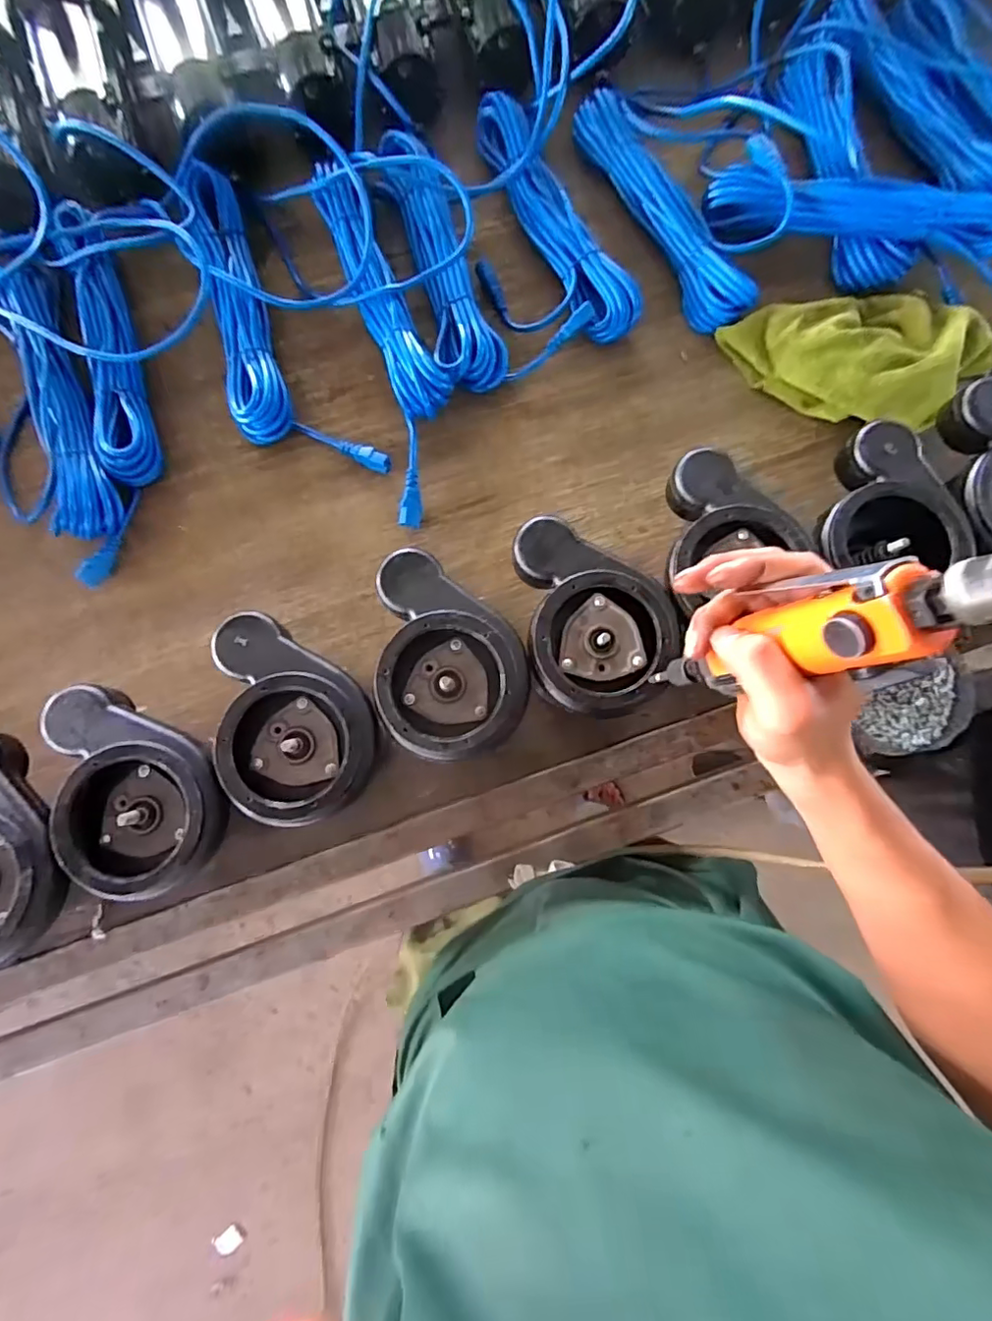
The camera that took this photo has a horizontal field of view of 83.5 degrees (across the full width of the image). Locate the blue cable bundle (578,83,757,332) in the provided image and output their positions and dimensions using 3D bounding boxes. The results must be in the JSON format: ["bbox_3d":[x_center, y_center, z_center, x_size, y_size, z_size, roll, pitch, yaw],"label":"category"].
[{"bbox_3d":[0.203,-0.554,0.677,0.068,0.038,0.344,-28,80,-4],"label":"blue cable bundle"}]

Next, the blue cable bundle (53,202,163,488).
[{"bbox_3d":[-0.445,-0.367,0.640,0.061,0.054,0.350,-16,80,-2],"label":"blue cable bundle"}]

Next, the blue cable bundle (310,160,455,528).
[{"bbox_3d":[-0.119,-0.375,0.638,0.098,0.047,0.438,-15,80,-2],"label":"blue cable bundle"}]

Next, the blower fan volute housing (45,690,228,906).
[{"bbox_3d":[-0.276,0.093,0.422,0.115,0.037,0.169,-24,80,-4],"label":"blower fan volute housing"}]

